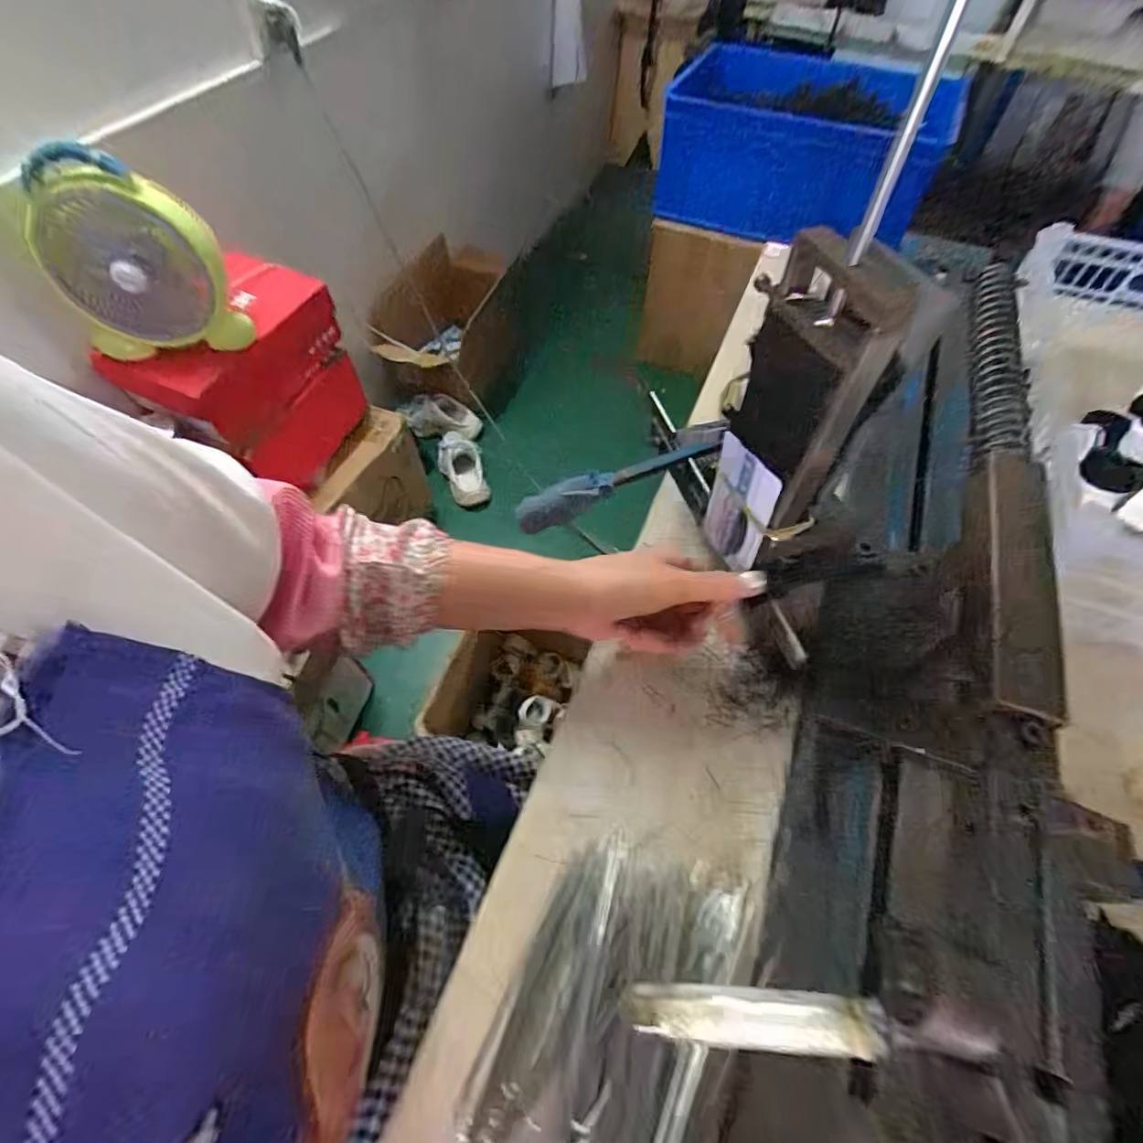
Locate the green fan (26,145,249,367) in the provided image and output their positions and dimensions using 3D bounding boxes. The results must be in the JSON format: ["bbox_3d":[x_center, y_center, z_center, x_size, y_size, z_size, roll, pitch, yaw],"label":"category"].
[{"bbox_3d":[-0.622,-0.437,0.754,0.226,0.242,0.068,-11,58,-7],"label":"green fan"}]

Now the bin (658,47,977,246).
[{"bbox_3d":[0.496,-0.911,1.163,0.561,0.284,0.254,30,62,17],"label":"bin"}]

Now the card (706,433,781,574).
[{"bbox_3d":[0.104,-0.040,0.334,0.004,0.082,0.052,-17,53,-14],"label":"card"}]

